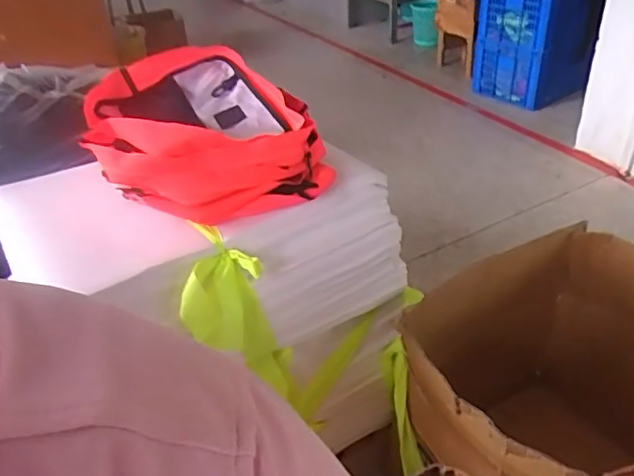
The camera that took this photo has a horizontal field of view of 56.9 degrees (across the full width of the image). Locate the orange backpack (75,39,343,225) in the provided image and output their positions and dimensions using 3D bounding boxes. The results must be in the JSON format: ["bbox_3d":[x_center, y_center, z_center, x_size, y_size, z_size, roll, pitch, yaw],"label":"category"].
[{"bbox_3d":[-0.204,-0.204,1.027,0.356,0.153,0.461,-17,37,-19],"label":"orange backpack"}]

